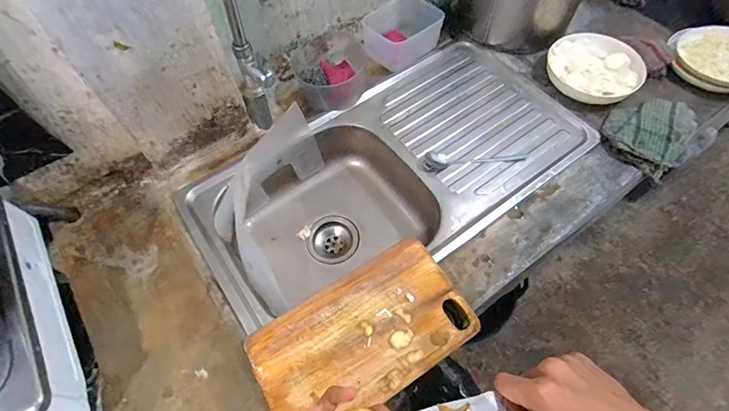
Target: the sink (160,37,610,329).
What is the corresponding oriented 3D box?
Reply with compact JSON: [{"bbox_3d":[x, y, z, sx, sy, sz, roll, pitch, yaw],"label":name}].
[{"bbox_3d":[0.047,-0.046,0.780,0.715,0.186,0.360,-30,64,-15],"label":"sink"}]

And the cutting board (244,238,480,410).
[{"bbox_3d":[-0.001,0.193,0.578,0.309,0.027,0.177,-30,64,-15],"label":"cutting board"}]

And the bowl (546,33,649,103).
[{"bbox_3d":[0.462,-0.277,0.788,0.153,0.054,0.177,-41,67,-20],"label":"bowl"}]

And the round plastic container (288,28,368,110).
[{"bbox_3d":[-0.072,-0.283,0.805,0.145,0.074,0.149,-1,60,1],"label":"round plastic container"}]

